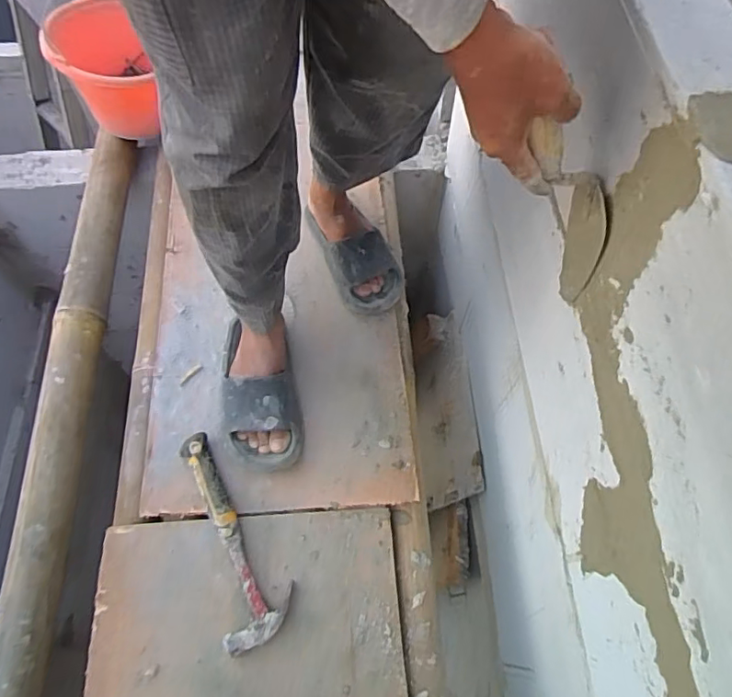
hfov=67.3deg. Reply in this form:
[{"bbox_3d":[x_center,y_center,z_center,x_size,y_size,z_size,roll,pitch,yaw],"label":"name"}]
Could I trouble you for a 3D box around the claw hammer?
[{"bbox_3d":[-0.176,0.238,0.724,0.079,0.028,0.279,-23,67,-13],"label":"claw hammer"}]

